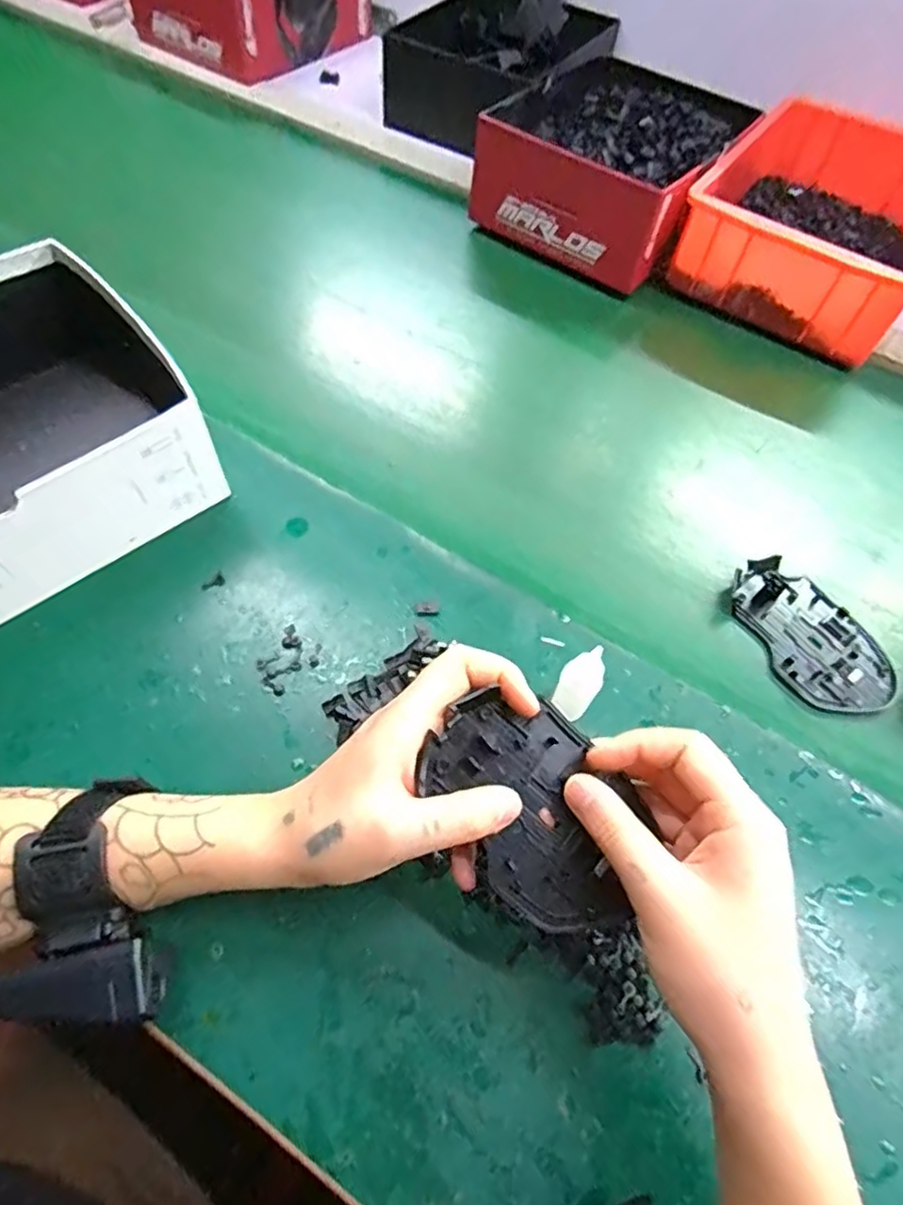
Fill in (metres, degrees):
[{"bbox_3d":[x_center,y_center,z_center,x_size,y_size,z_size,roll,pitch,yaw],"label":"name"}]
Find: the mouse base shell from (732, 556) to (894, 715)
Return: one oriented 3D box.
[{"bbox_3d":[0.235,0.020,0.424,0.072,0.006,0.113,-20,62,-16],"label":"mouse base shell"}]

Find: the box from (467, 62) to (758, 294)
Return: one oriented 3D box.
[{"bbox_3d":[0.156,-0.425,0.636,0.188,0.098,0.224,30,61,13],"label":"box"}]

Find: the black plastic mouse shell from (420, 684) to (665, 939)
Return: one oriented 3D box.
[{"bbox_3d":[0.039,0.090,0.287,0.107,0.009,0.073,43,74,4],"label":"black plastic mouse shell"}]

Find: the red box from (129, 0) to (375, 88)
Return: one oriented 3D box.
[{"bbox_3d":[-0.251,-0.760,0.816,0.209,0.097,0.247,33,62,15],"label":"red box"}]

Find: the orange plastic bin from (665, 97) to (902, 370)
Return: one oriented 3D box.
[{"bbox_3d":[0.351,-0.367,0.621,0.206,0.088,0.285,30,61,13],"label":"orange plastic bin"}]

